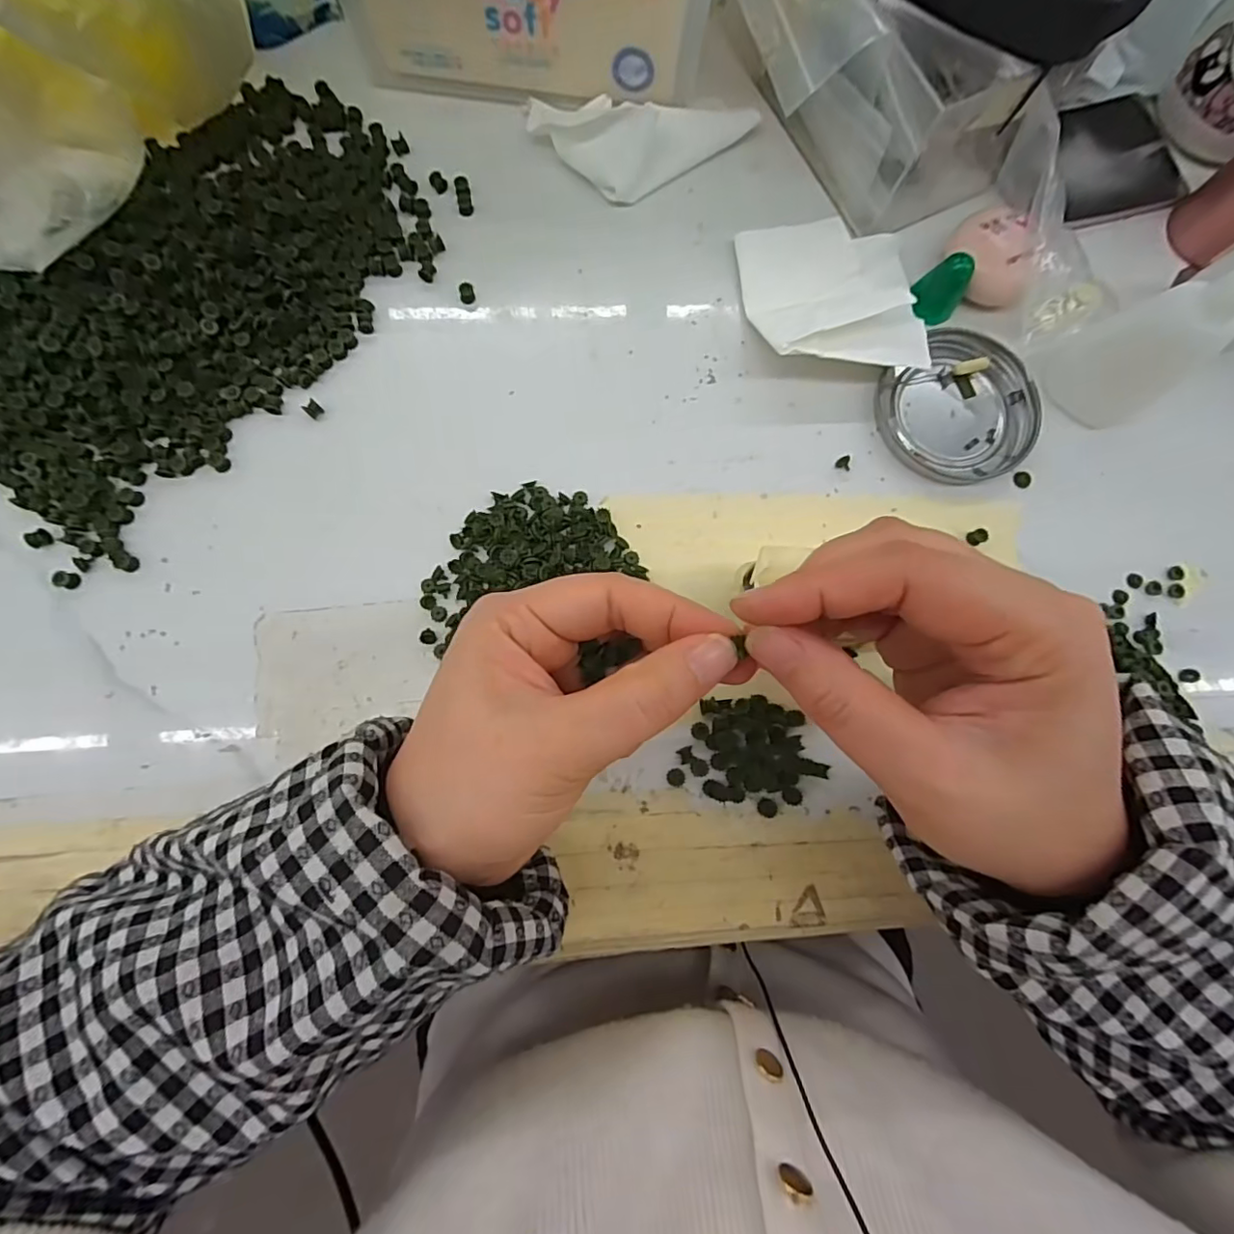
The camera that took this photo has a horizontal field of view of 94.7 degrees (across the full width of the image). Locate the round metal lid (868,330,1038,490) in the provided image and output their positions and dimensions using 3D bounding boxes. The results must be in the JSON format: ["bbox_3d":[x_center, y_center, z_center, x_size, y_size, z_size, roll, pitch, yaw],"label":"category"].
[{"bbox_3d":[0.170,-0.103,0.283,0.074,0.009,0.073,0,82,-3],"label":"round metal lid"}]

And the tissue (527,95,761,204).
[{"bbox_3d":[0.013,-0.242,0.289,0.115,0.026,0.053,2,82,-3],"label":"tissue"}]

